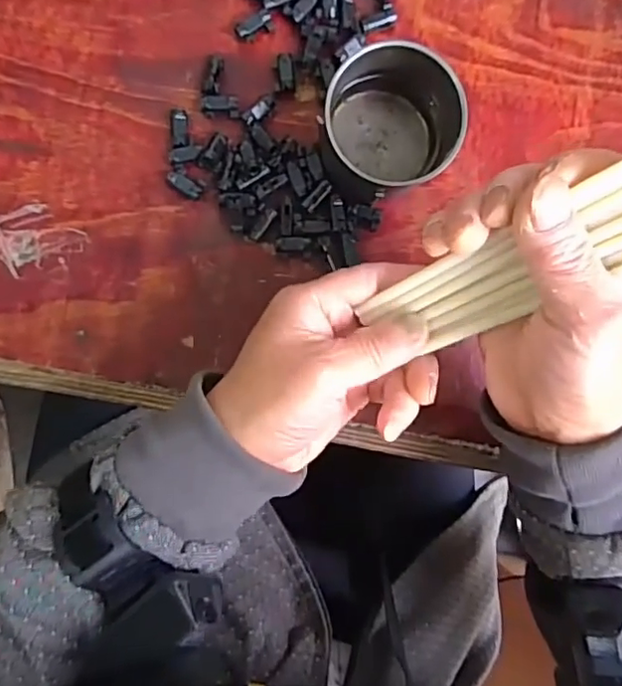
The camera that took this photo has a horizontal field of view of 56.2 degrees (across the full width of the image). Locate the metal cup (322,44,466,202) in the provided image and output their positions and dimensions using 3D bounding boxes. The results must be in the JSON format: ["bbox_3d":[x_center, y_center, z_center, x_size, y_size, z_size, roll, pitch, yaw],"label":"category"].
[{"bbox_3d":[0.045,-0.126,0.348,0.077,0.065,0.072,0,91,-4],"label":"metal cup"}]

